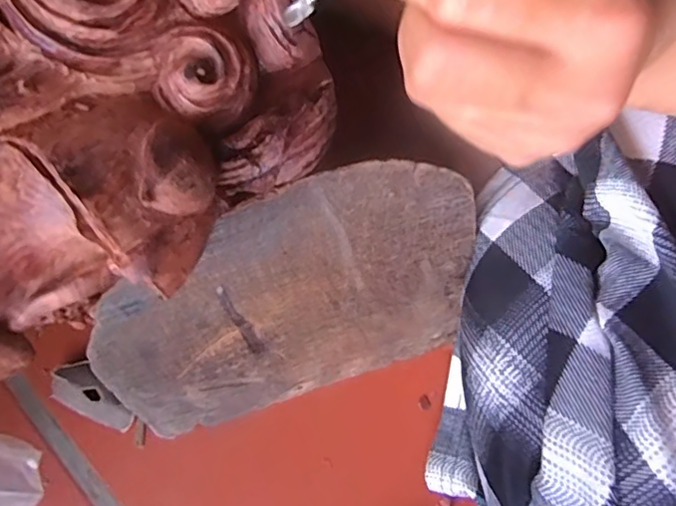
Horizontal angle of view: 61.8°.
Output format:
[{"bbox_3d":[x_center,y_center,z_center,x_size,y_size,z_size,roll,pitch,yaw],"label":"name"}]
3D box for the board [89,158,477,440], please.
[{"bbox_3d":[-0.024,0.031,0.286,0.191,0.138,0.011,-20,41,-1],"label":"board"}]

